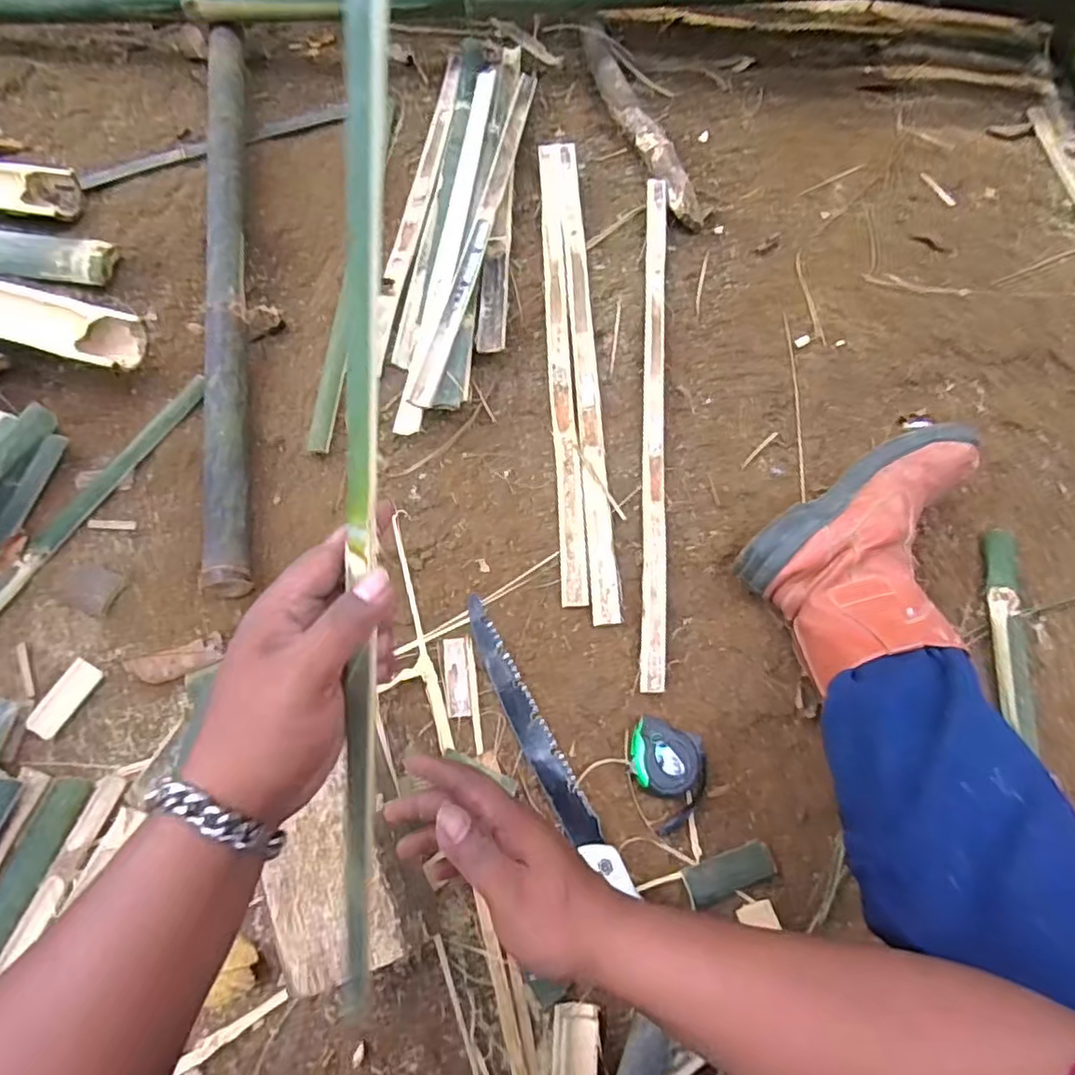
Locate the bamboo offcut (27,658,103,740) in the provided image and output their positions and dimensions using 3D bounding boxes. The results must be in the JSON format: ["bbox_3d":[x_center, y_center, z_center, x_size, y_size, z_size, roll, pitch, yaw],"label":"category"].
[{"bbox_3d":[-0.505,0.172,0.672,0.037,0.009,0.080,27,65,11],"label":"bamboo offcut"}]

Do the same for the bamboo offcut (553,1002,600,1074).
[{"bbox_3d":[0.034,0.469,0.562,0.041,0.004,0.089,-4,69,16],"label":"bamboo offcut"}]

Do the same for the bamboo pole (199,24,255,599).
[{"bbox_3d":[-0.444,-0.416,0.891,0.061,0.040,1.065,-10,63,-7],"label":"bamboo pole"}]

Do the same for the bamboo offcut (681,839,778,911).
[{"bbox_3d":[0.189,0.327,0.613,0.092,0.023,0.036,-16,64,-10],"label":"bamboo offcut"}]

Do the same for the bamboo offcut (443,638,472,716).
[{"bbox_3d":[-0.087,0.149,0.673,0.025,0.005,0.082,-6,63,-5],"label":"bamboo offcut"}]

